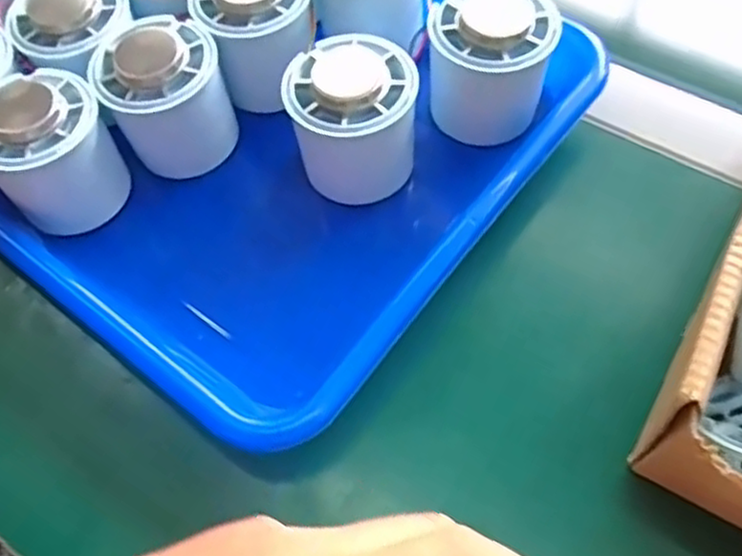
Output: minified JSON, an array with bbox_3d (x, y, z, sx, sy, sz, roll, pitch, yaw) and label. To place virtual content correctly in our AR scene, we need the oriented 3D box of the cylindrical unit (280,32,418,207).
[{"bbox_3d":[-0.007,-0.065,0.310,0.051,0.058,0.055,-2,59,3],"label":"cylindrical unit"}]

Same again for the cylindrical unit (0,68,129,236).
[{"bbox_3d":[-0.141,-0.056,0.310,0.052,0.054,0.052,-2,59,3],"label":"cylindrical unit"}]

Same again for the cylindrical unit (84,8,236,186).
[{"bbox_3d":[-0.093,-0.085,0.324,0.052,0.059,0.051,-2,59,3],"label":"cylindrical unit"}]

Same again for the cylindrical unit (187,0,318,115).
[{"bbox_3d":[-0.055,-0.120,0.336,0.051,0.049,0.054,-2,59,3],"label":"cylindrical unit"}]

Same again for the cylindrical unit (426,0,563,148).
[{"bbox_3d":[0.054,-0.097,0.319,0.052,0.060,0.052,-2,59,3],"label":"cylindrical unit"}]

